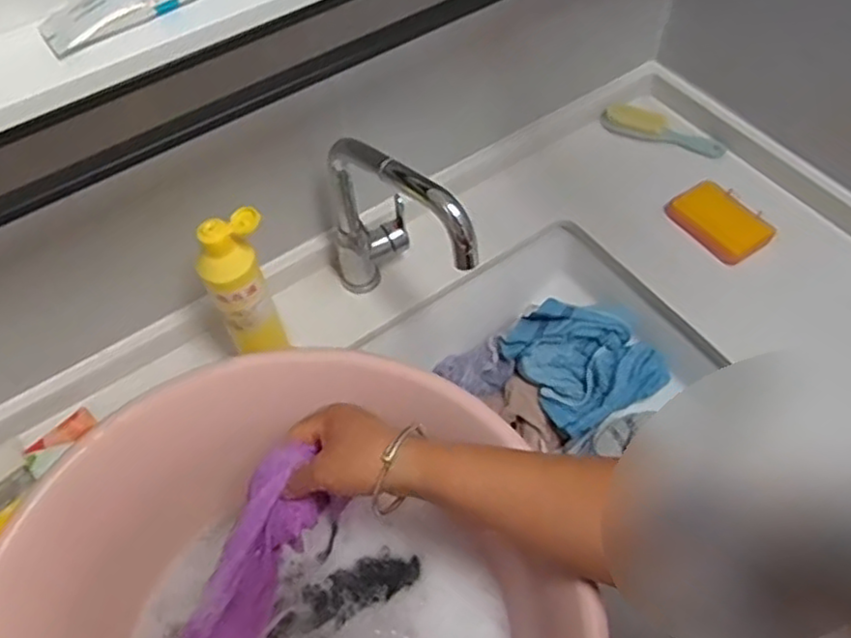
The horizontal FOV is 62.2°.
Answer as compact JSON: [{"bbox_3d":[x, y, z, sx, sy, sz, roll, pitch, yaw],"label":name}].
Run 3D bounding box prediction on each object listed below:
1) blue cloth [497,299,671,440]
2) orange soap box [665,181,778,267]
[{"bbox_3d":[0.187,0.045,0.838,0.134,0.055,0.150,-29,60,-16],"label":"blue cloth"},{"bbox_3d":[0.364,-0.122,0.861,0.070,0.029,0.115,-33,61,-18],"label":"orange soap box"}]

